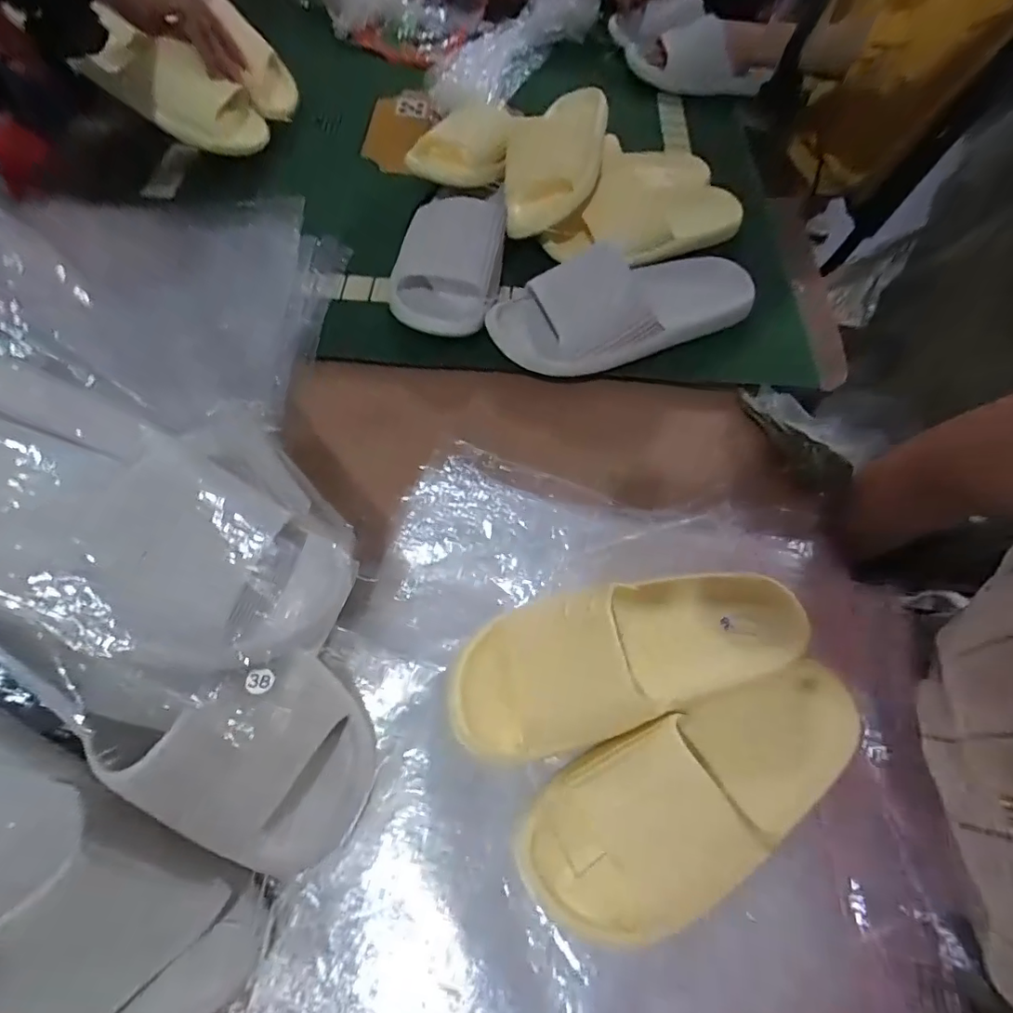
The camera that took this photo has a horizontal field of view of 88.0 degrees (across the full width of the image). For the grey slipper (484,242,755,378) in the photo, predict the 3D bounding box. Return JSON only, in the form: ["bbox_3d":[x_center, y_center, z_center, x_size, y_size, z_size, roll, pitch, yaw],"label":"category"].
[{"bbox_3d":[0.128,-0.215,0.548,0.295,0.070,0.123,-16,66,-11],"label":"grey slipper"}]

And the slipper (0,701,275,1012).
[{"bbox_3d":[-0.250,0.186,0.267,0.280,0.061,0.107,46,67,-12],"label":"slipper"}]

